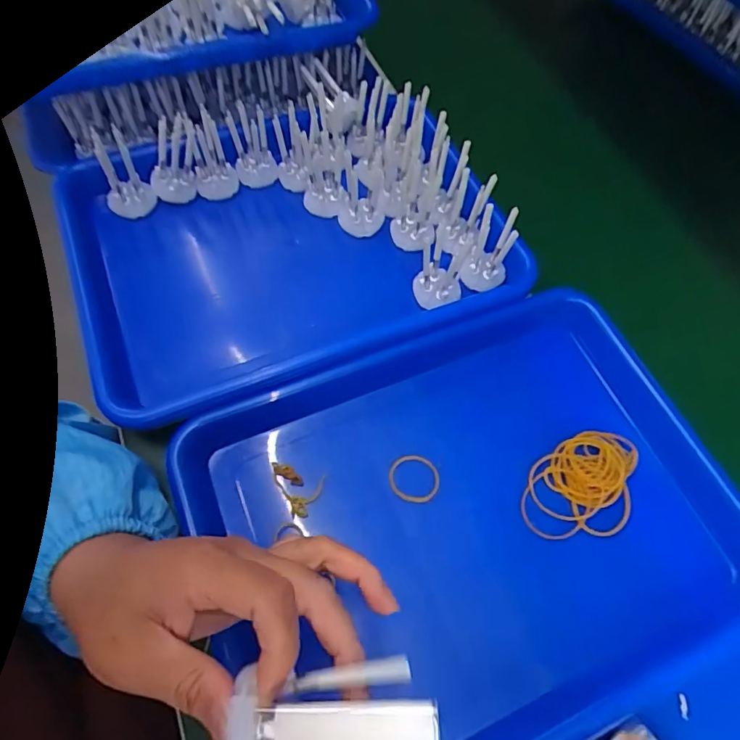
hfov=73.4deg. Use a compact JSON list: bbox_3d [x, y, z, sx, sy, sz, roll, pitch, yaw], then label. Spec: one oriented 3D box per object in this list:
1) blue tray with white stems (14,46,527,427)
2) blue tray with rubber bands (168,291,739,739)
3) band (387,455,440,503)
[{"bbox_3d":[-0.083,-0.142,0.407,0.324,0.072,0.326,-22,66,-15],"label":"blue tray with white stems"},{"bbox_3d":[0.065,0.093,0.330,0.339,0.047,0.240,-20,66,-14],"label":"blue tray with rubber bands"},{"bbox_3d":[0.030,0.073,0.338,0.034,0.004,0.032,-2,63,-5],"label":"band"}]

